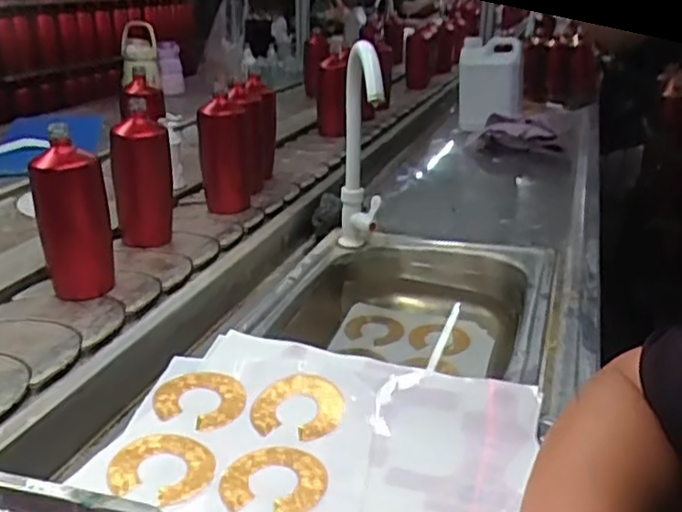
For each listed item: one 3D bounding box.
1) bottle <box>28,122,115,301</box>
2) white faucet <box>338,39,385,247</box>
[{"bbox_3d":[-0.338,-0.051,0.872,0.078,0.224,0.076,-8,24,-17],"label":"bottle"},{"bbox_3d":[0.028,-0.141,0.929,0.049,0.337,0.078,-2,53,-3],"label":"white faucet"}]

